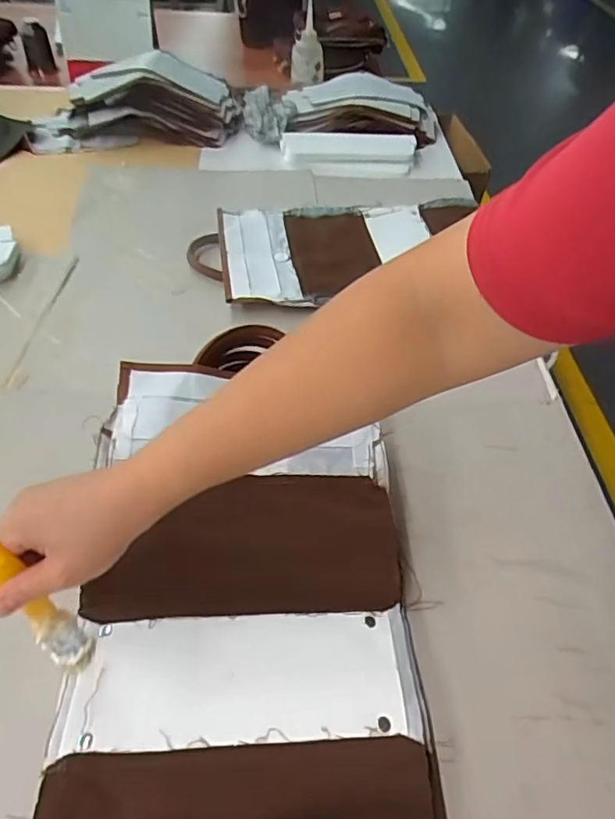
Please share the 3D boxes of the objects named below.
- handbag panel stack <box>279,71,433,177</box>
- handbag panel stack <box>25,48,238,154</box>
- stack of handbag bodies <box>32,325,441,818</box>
[{"bbox_3d":[0.098,-0.523,1.037,0.259,0.070,0.267,8,48,4],"label":"handbag panel stack"},{"bbox_3d":[-0.305,-0.535,0.992,0.355,0.109,0.163,-11,49,-13],"label":"handbag panel stack"},{"bbox_3d":[-0.044,0.165,0.375,0.244,0.097,0.525,-1,48,-4],"label":"stack of handbag bodies"}]

